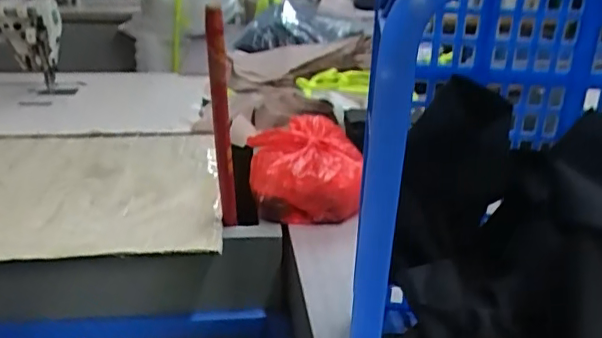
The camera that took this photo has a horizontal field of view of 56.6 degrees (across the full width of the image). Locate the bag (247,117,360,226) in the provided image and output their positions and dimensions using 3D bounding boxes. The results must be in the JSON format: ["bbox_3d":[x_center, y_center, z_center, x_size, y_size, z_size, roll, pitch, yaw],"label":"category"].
[{"bbox_3d":[0.005,-0.003,0.935,0.189,0.106,0.188,2,23,1],"label":"bag"}]

